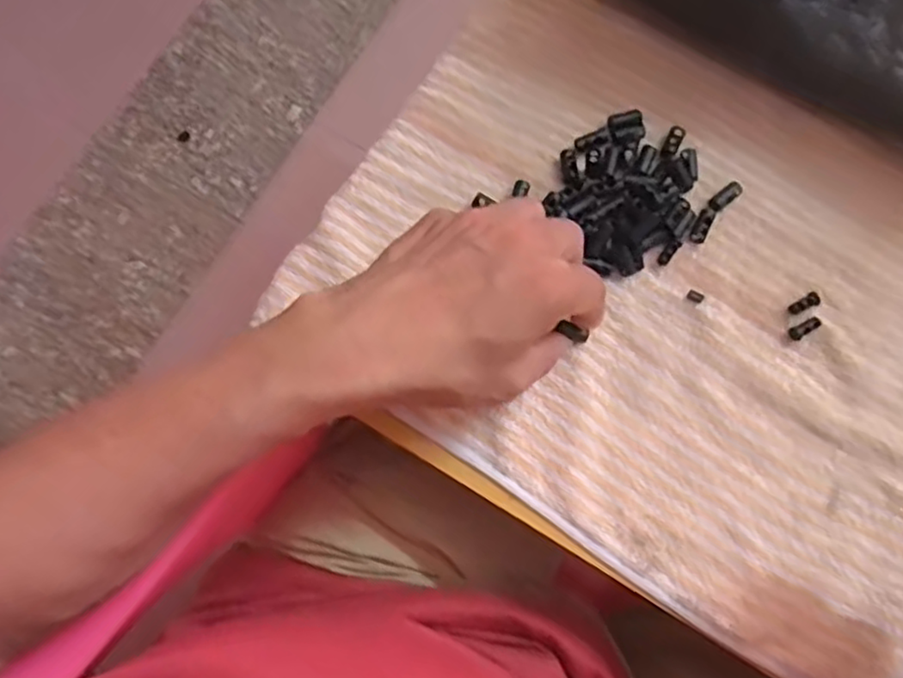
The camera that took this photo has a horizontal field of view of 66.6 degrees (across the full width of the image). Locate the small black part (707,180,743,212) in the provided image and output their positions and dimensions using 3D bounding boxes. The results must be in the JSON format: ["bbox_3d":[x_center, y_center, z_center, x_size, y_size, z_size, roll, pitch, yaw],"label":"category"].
[{"bbox_3d":[0.152,-0.079,0.382,0.021,0.007,0.009,-40,78,-10],"label":"small black part"}]

